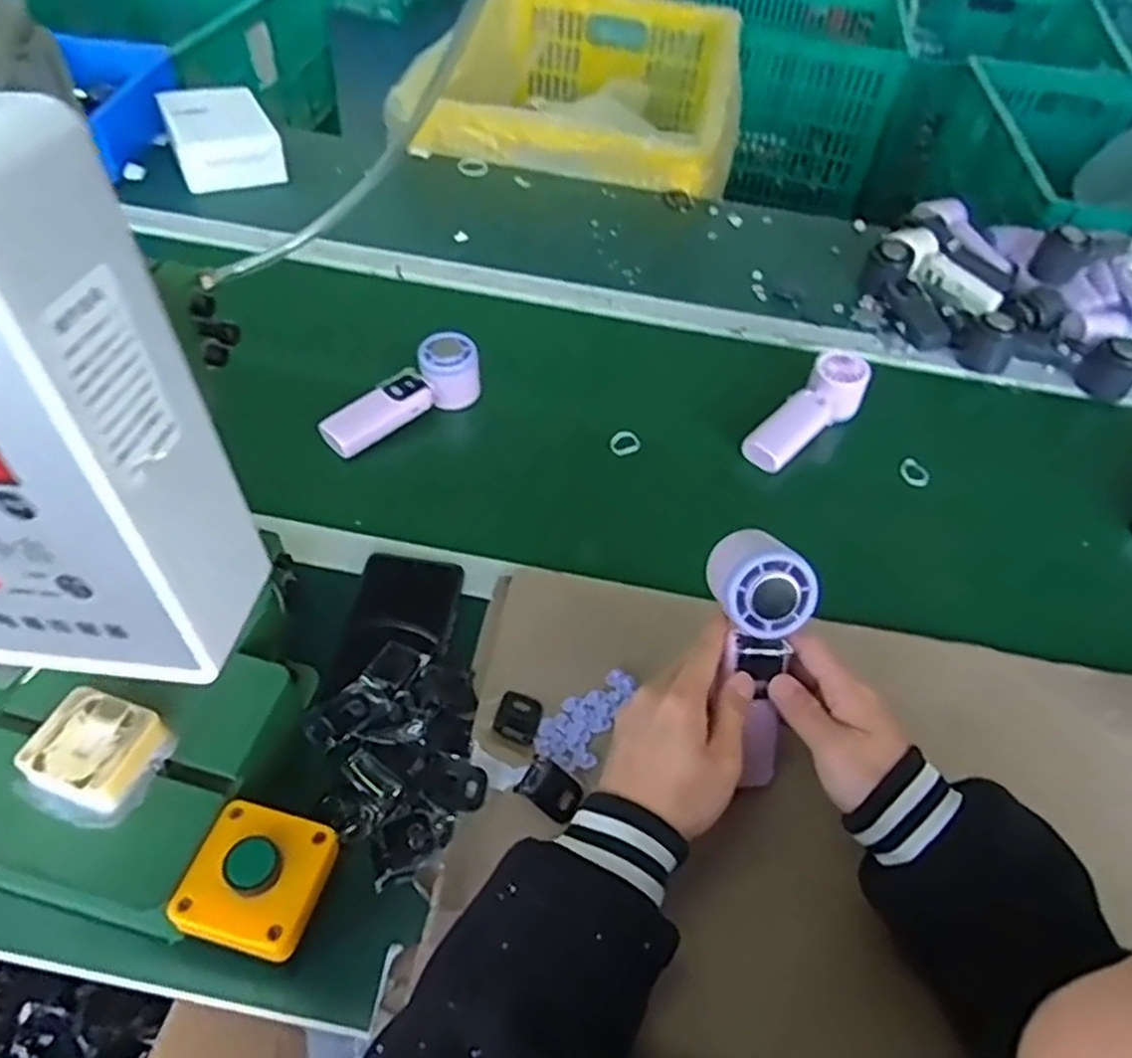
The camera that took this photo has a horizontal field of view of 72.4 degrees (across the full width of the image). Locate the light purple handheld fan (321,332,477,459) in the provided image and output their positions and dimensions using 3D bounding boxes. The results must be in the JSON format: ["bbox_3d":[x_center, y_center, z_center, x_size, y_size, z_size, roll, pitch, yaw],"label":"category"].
[{"bbox_3d":[-0.154,-0.130,0.737,0.166,0.053,0.054,-31,59,-28],"label":"light purple handheld fan"}]

